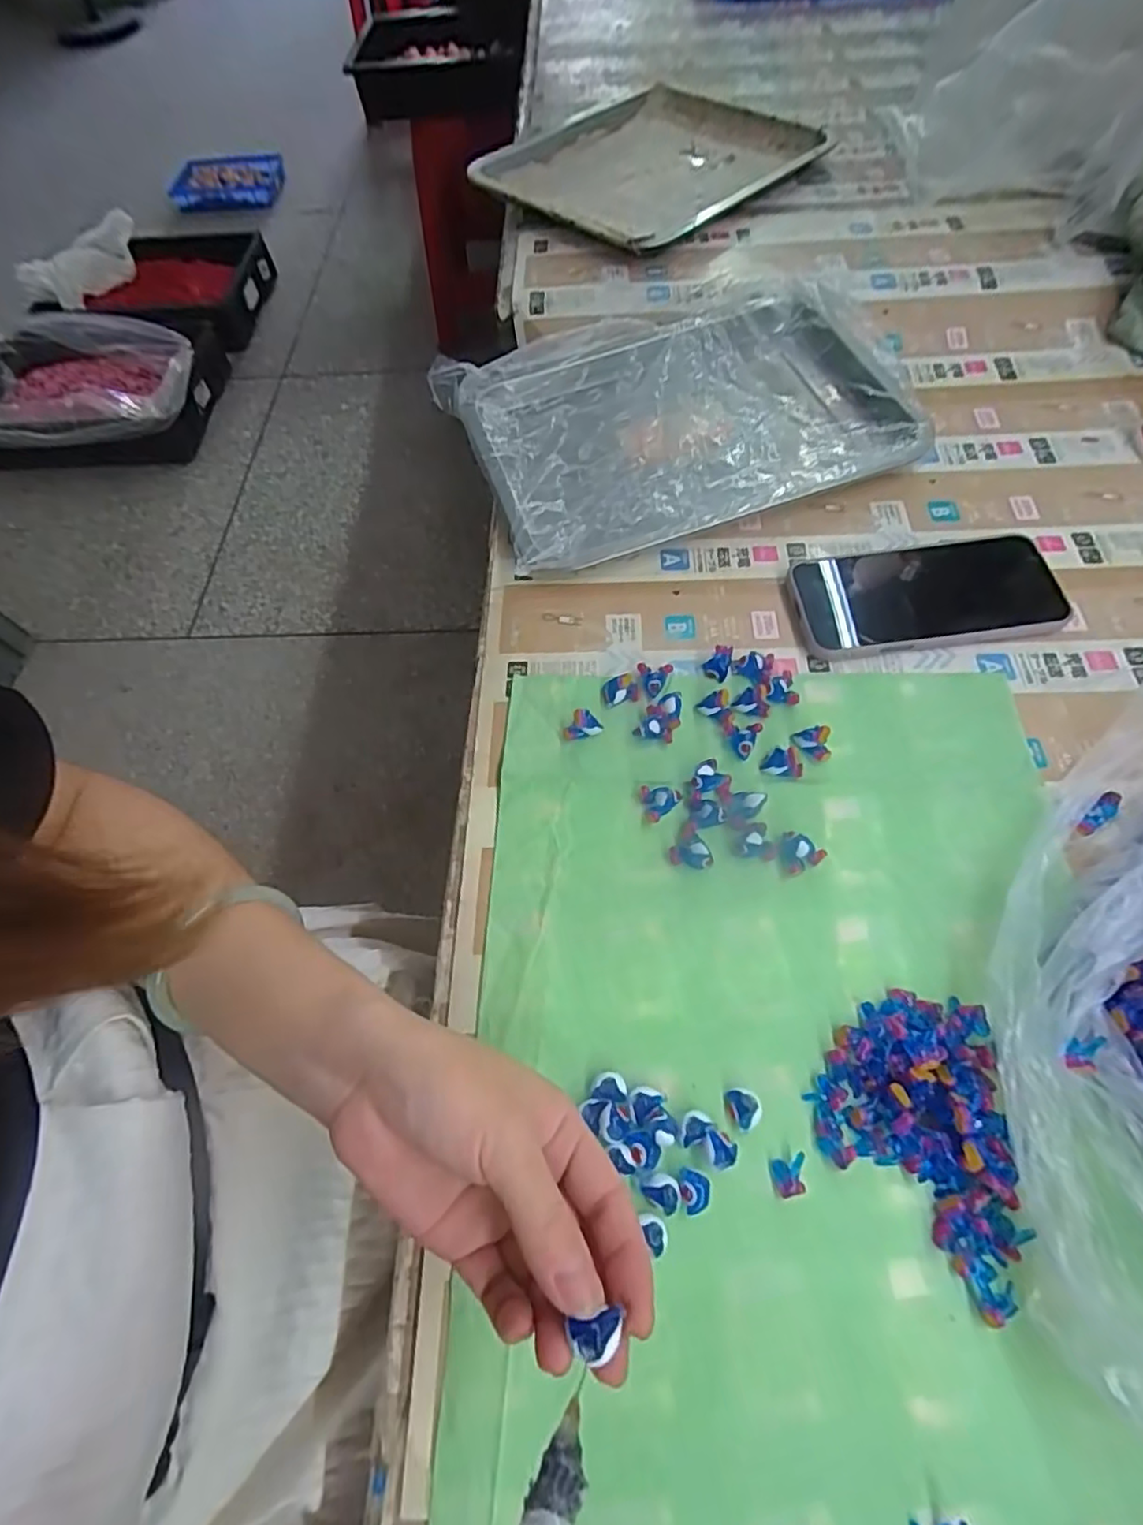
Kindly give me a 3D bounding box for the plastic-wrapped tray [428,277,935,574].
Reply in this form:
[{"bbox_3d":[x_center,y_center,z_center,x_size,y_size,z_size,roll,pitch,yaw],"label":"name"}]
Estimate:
[{"bbox_3d":[0.080,-0.260,0.472,0.304,0.033,0.228,-19,65,-6],"label":"plastic-wrapped tray"}]

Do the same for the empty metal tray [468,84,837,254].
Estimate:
[{"bbox_3d":[0.081,-0.606,0.629,0.262,0.024,0.291,40,73,20],"label":"empty metal tray"}]

